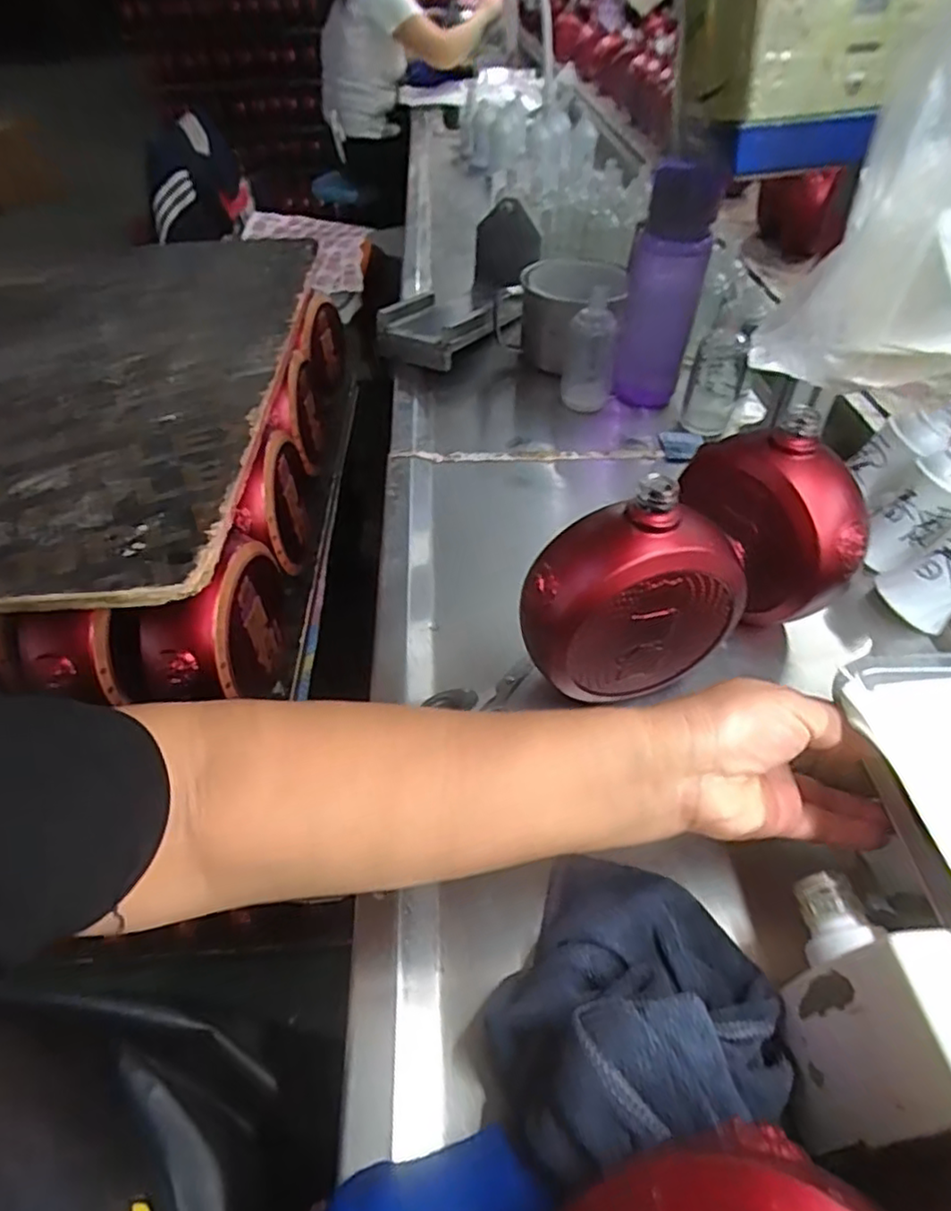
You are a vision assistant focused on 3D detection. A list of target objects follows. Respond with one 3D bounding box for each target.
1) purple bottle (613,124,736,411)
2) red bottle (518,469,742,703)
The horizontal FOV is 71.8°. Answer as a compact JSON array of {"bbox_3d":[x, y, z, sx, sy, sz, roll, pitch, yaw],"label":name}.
[{"bbox_3d":[0.188,-0.316,0.657,0.075,0.263,0.071,10,47,11],"label":"purple bottle"},{"bbox_3d":[0.095,-0.008,0.402,0.133,0.128,0.055,-9,46,-6],"label":"red bottle"}]

